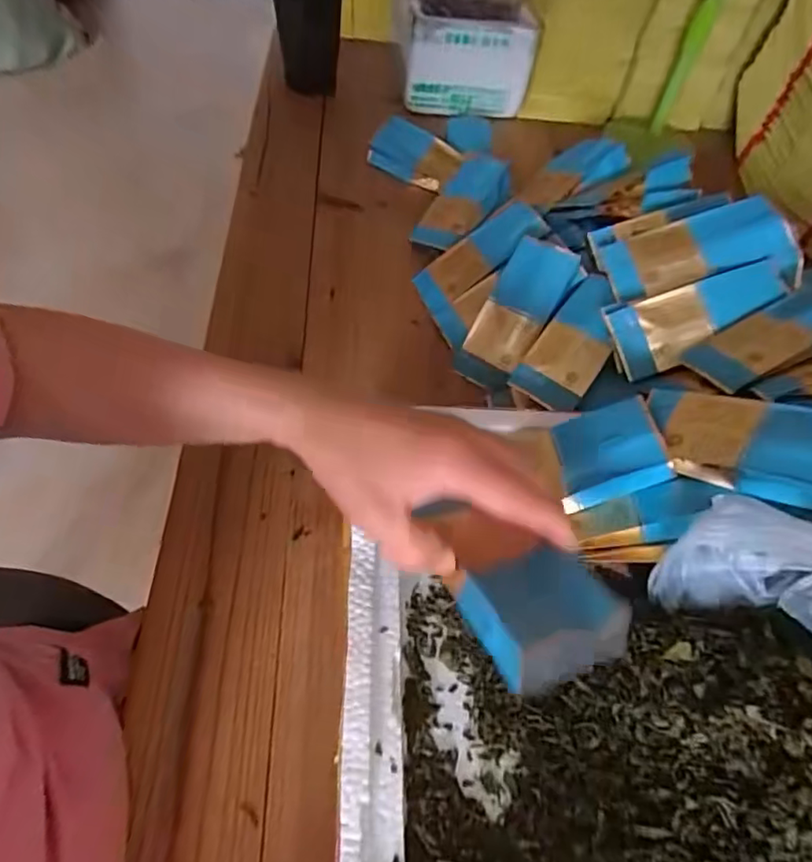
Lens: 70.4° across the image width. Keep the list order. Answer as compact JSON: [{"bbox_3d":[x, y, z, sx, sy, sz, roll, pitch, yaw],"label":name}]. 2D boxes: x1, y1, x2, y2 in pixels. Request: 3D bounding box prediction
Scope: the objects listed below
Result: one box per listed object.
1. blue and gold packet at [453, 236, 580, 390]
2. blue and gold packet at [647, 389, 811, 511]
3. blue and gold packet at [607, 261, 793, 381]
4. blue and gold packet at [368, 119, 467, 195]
[{"bbox_3d":[0.089,-0.097,0.481,0.055,0.019,0.125,33,97,18],"label":"blue and gold packet"},{"bbox_3d":[0.194,0.007,0.324,0.119,0.018,0.057,13,63,43],"label":"blue and gold packet"},{"bbox_3d":[0.217,-0.087,0.427,0.124,0.016,0.056,-22,90,9],"label":"blue and gold packet"},{"bbox_3d":[0.011,-0.310,0.643,0.097,0.035,0.050,29,58,15],"label":"blue and gold packet"}]

